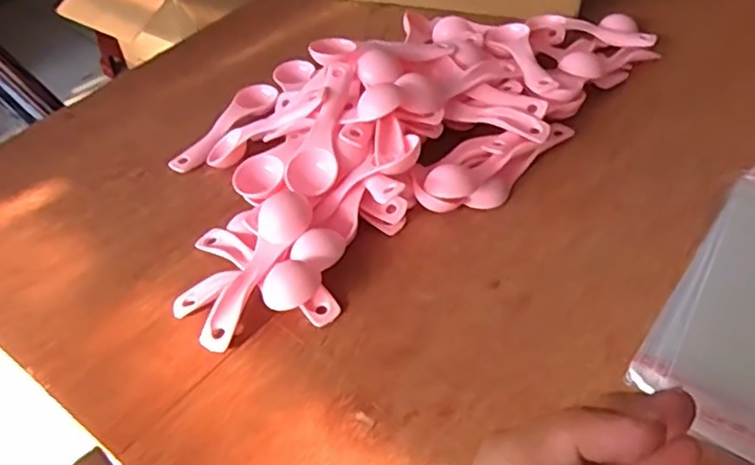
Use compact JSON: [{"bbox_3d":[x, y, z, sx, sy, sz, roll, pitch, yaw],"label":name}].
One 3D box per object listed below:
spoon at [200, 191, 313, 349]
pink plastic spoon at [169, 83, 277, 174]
[{"bbox_3d":[-0.075,0.020,0.408,0.031,0.011,0.113,16,62,22],"label":"spoon"},{"bbox_3d":[-0.121,-0.085,0.533,0.031,0.017,0.112,24,52,28],"label":"pink plastic spoon"}]

